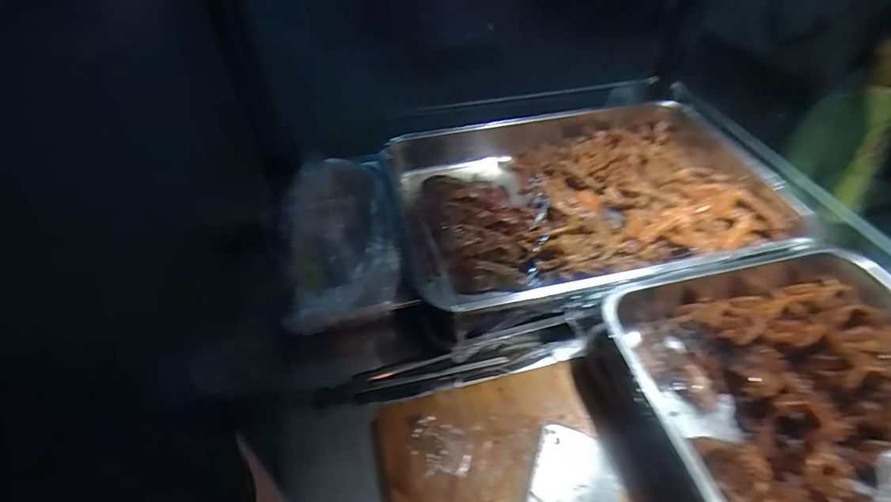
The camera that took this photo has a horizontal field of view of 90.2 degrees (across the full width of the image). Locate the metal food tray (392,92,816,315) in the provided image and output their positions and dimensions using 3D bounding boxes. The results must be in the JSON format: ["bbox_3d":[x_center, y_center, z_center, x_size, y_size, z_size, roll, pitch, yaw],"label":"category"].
[{"bbox_3d":[0.226,-0.089,0.744,0.609,0.085,0.424,-11,47,-9],"label":"metal food tray"}]

